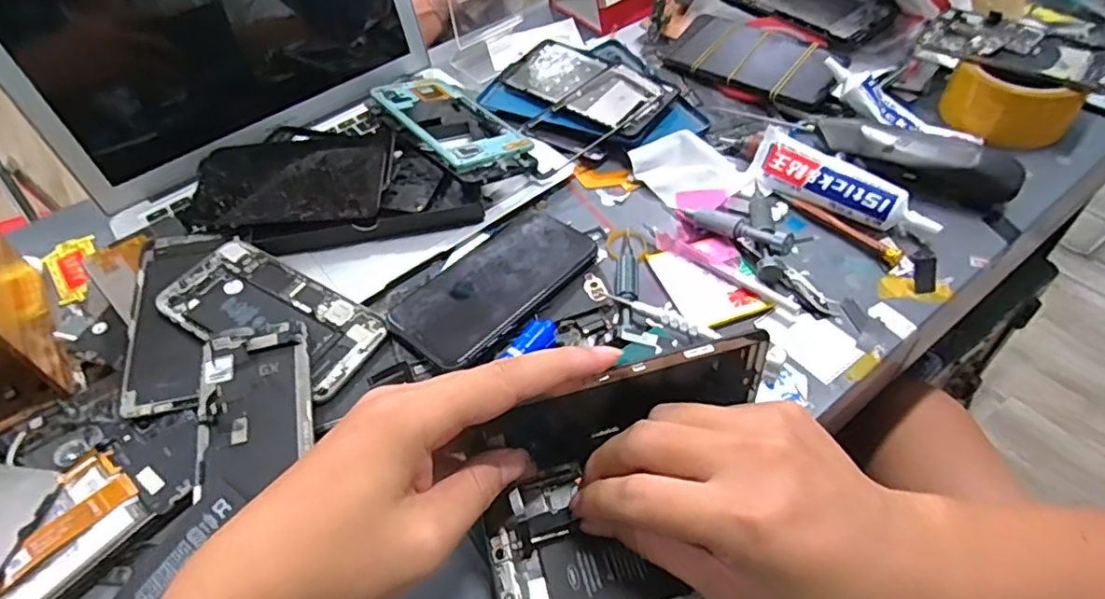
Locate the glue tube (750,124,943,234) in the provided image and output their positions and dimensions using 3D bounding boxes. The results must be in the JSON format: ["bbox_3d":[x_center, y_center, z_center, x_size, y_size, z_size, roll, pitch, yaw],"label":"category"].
[{"bbox_3d":[0.213,-0.084,0.459,0.039,0.028,0.137,-36,55,-22],"label":"glue tube"}]

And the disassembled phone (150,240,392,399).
[{"bbox_3d":[-0.192,0.009,0.420,0.151,0.009,0.072,28,57,15],"label":"disassembled phone"}]

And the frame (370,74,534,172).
[{"bbox_3d":[-0.092,-0.161,0.542,0.082,0.010,0.169,-21,48,-30],"label":"frame"}]

